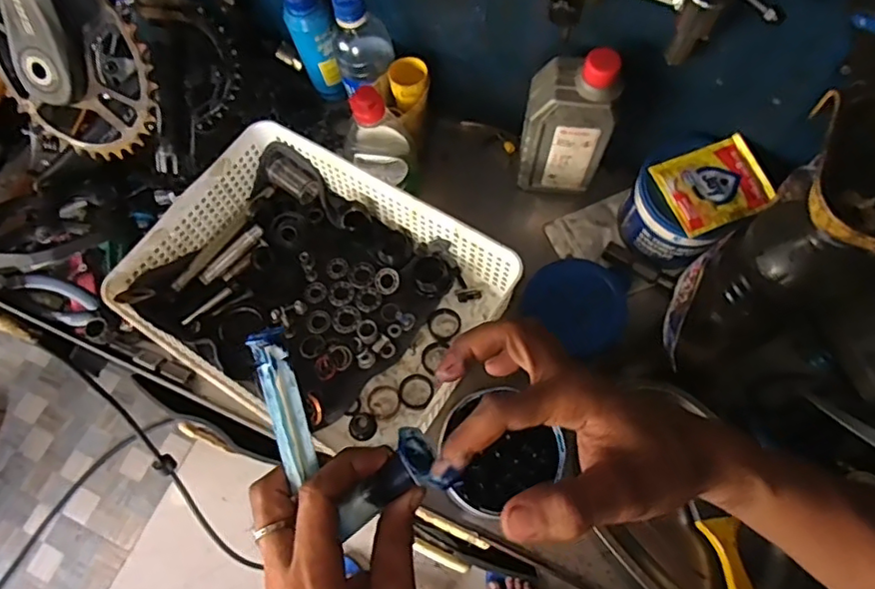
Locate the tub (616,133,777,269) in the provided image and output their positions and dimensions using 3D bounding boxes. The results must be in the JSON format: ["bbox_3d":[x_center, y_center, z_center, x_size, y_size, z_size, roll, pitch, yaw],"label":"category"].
[{"bbox_3d":[0.251,-0.091,0.582,0.108,0.097,0.101,-1,68,2],"label":"tub"}]

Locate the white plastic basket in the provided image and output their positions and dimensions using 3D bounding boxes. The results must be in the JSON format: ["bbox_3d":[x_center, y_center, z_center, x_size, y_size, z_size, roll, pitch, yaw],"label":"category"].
[{"bbox_3d":[-0.120,-0.004,0.576,0.324,0.074,0.267,32,73,14],"label":"white plastic basket"}]

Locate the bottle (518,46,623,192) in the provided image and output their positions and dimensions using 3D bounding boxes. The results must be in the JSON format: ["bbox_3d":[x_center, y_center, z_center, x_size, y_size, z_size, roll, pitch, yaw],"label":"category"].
[{"bbox_3d":[0.127,-0.167,0.567,0.085,0.167,0.053,16,70,8],"label":"bottle"}]

